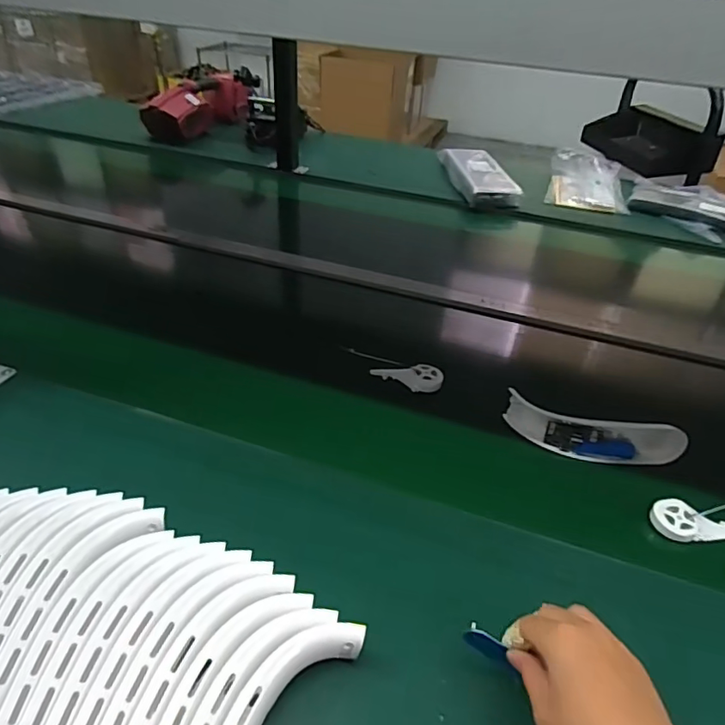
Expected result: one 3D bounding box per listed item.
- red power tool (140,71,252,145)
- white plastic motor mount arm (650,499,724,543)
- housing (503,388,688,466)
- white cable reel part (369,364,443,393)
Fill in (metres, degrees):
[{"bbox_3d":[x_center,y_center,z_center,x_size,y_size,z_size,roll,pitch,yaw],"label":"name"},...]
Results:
[{"bbox_3d":[-0.473,-0.730,1.495,0.132,0.124,0.313,18,39,16],"label":"red power tool"},{"bbox_3d":[0.347,0.163,0.540,0.088,0.015,0.045,-1,38,-8],"label":"white plastic motor mount arm"},{"bbox_3d":[0.271,0.085,0.614,0.197,0.043,0.050,14,39,11],"label":"housing"},{"bbox_3d":[0.061,0.020,0.698,0.092,0.018,0.039,2,38,-5],"label":"white cable reel part"}]

